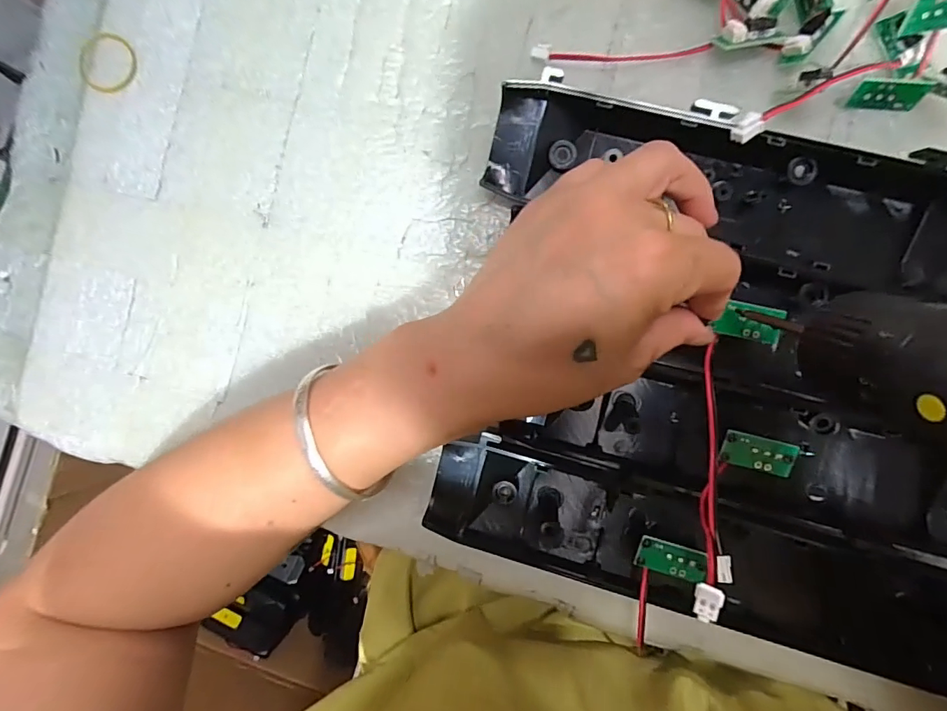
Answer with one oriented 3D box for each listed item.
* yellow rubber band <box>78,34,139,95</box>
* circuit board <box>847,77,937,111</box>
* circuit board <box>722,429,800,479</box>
[{"bbox_3d":[-0.196,-0.156,0.251,0.034,0.004,0.031,0,89,6],"label":"yellow rubber band"},{"bbox_3d":[0.189,-0.117,0.212,0.031,0.014,0.004,4,53,2],"label":"circuit board"},{"bbox_3d":[0.124,0.043,0.205,0.029,0.004,0.016,12,103,6],"label":"circuit board"}]

